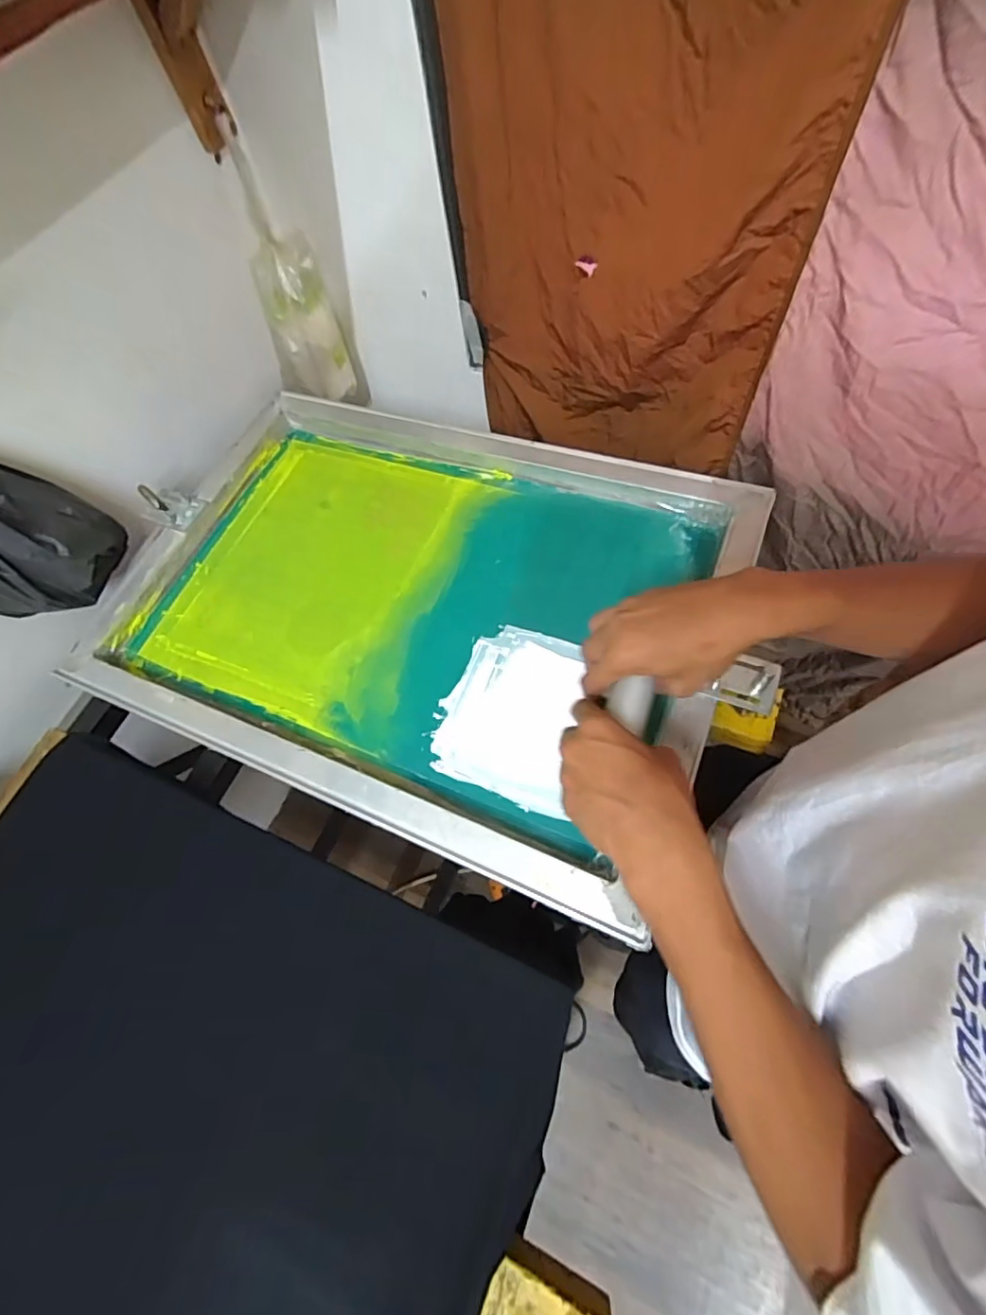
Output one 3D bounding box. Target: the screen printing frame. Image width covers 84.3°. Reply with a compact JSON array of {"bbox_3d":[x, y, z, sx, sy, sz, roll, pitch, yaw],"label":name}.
[{"bbox_3d":[-0.091,-0.073,0.596,0.639,0.034,0.464,19,69,17],"label":"screen printing frame"}]

